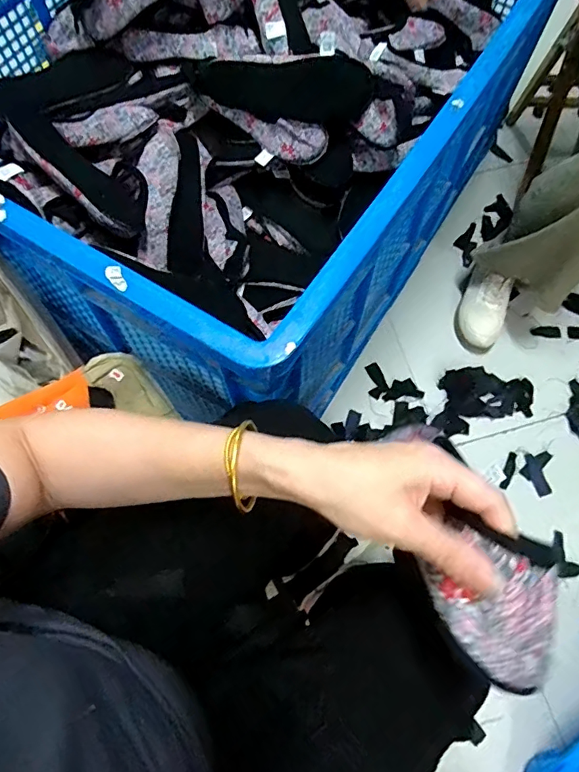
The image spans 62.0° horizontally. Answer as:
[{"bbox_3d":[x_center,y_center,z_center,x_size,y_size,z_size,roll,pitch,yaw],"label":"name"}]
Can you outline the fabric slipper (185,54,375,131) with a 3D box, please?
[{"bbox_3d":[-0.018,-0.458,0.733,0.286,0.085,0.041,17,70,6],"label":"fabric slipper"}]

